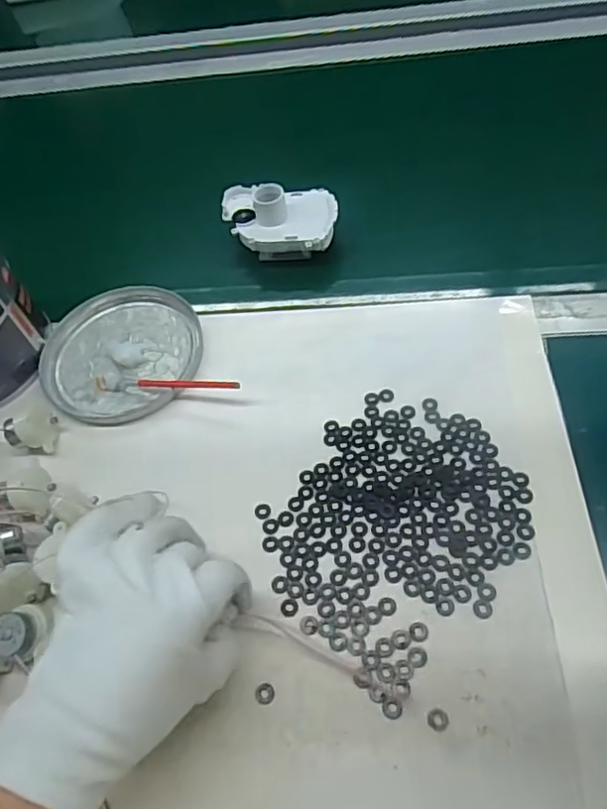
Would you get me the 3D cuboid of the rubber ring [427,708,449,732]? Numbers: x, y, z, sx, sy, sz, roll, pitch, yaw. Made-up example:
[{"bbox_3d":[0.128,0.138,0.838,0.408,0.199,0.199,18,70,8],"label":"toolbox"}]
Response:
[{"bbox_3d":[0.071,0.166,0.306,0.011,0.004,0.010,-4,56,6],"label":"rubber ring"}]

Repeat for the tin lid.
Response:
[{"bbox_3d":[-0.149,-0.047,0.477,0.129,0.011,0.132,-4,56,6],"label":"tin lid"}]

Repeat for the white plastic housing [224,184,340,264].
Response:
[{"bbox_3d":[-0.022,-0.164,0.516,0.100,0.054,0.067,1,57,9],"label":"white plastic housing"}]

